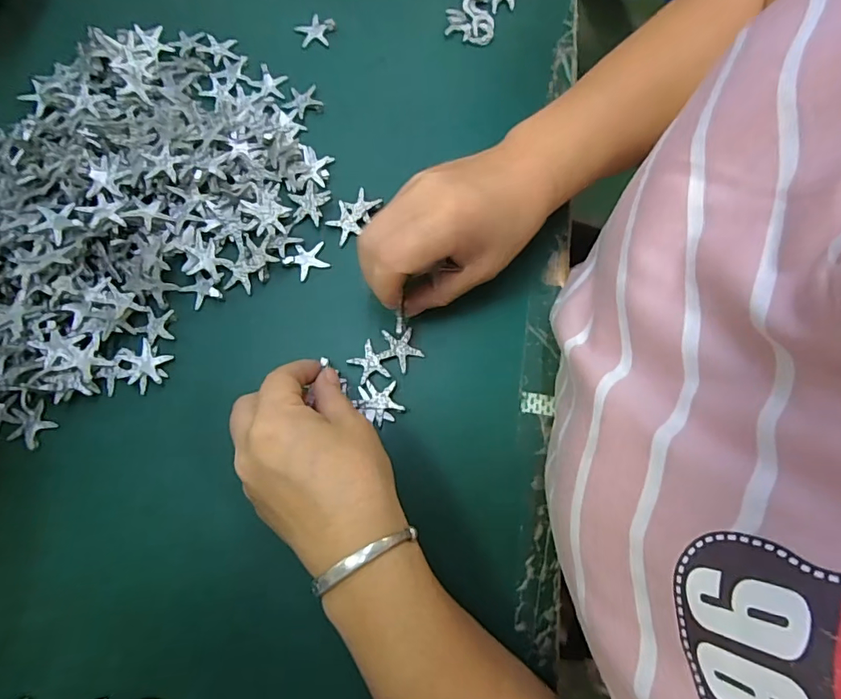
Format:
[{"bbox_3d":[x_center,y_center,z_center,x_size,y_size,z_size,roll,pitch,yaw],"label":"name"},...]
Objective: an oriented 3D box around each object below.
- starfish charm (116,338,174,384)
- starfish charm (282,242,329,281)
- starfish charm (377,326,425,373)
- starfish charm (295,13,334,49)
[{"bbox_3d":[-0.173,0.009,0.301,0.031,0.006,0.027,31,77,6],"label":"starfish charm"},{"bbox_3d":[-0.076,-0.061,0.322,0.029,0.005,0.022,-31,79,-9],"label":"starfish charm"},{"bbox_3d":[-0.014,0.000,0.309,0.026,0.005,0.028,0,76,-2],"label":"starfish charm"},{"bbox_3d":[-0.079,-0.242,0.365,0.029,0.004,0.022,-8,77,-4],"label":"starfish charm"}]

